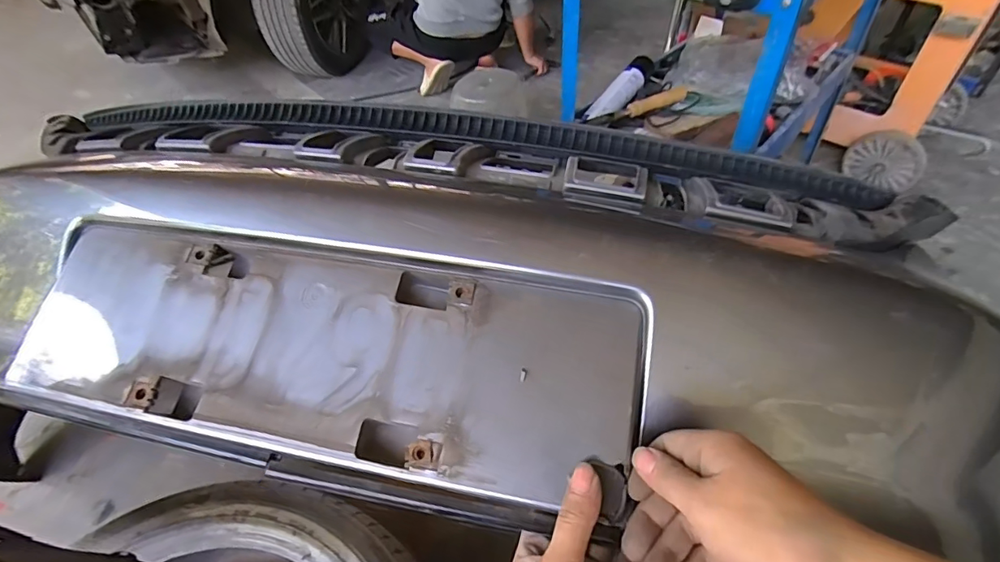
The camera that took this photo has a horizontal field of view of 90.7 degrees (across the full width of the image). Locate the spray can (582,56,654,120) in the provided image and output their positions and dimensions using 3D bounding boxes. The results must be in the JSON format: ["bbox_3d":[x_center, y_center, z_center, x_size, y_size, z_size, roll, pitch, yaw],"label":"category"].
[{"bbox_3d":[0.244,-0.381,0.994,0.053,0.040,0.217,35,73,32],"label":"spray can"}]

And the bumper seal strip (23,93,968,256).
[{"bbox_3d":[-0.068,-0.122,0.505,0.989,0.070,0.147,7,46,11],"label":"bumper seal strip"}]

